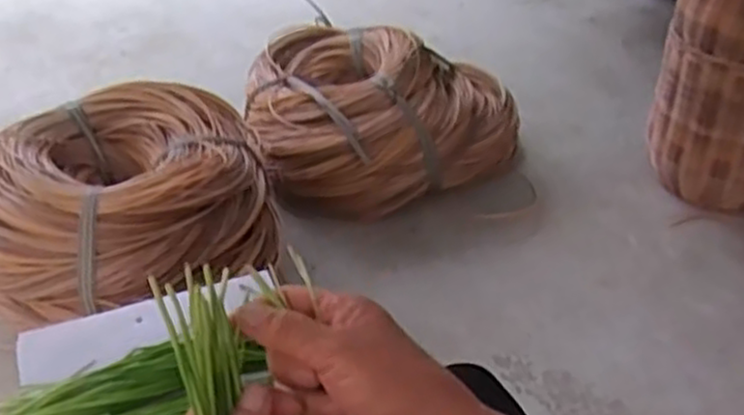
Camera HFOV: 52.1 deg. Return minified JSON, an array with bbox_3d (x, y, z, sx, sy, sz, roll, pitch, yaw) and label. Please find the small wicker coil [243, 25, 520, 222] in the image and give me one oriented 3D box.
[{"bbox_3d":[0.027,-0.219,1.785,0.625,0.269,0.480,-3,35,-4],"label":"small wicker coil"}]

